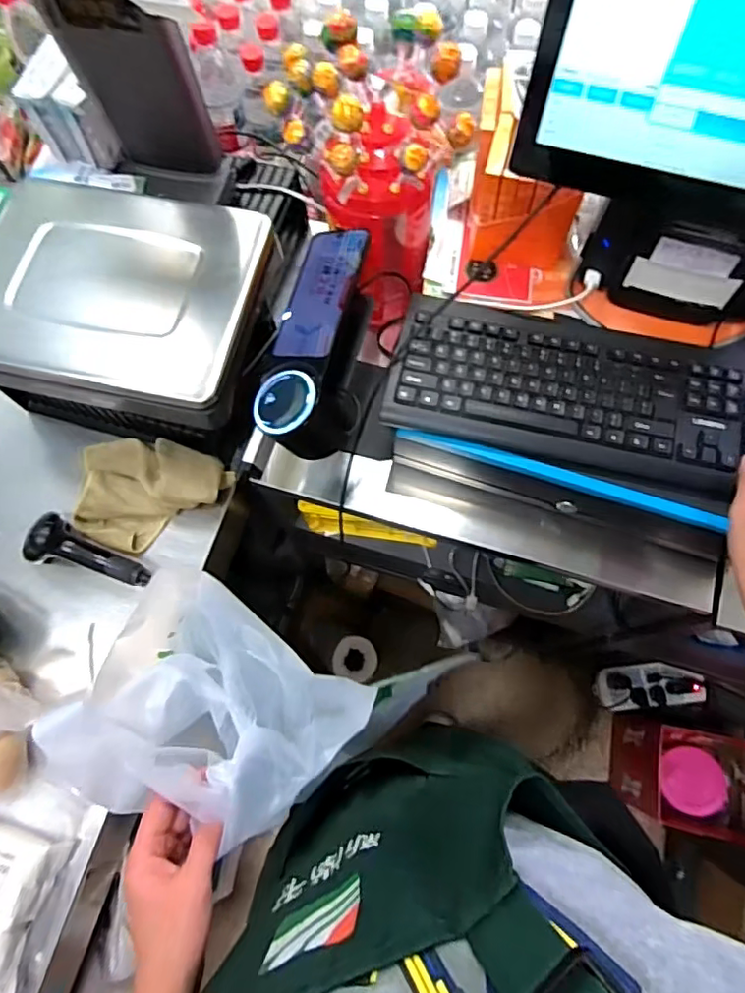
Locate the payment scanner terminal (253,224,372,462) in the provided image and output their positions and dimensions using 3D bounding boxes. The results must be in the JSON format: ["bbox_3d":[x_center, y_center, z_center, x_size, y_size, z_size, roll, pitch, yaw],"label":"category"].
[{"bbox_3d":[-0.058,-0.163,0.614,0.099,0.083,0.241,9,73,4],"label":"payment scanner terminal"}]

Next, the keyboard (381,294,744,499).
[{"bbox_3d":[0.248,-0.109,0.604,0.452,0.028,0.174,8,72,4],"label":"keyboard"}]

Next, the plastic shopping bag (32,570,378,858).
[{"bbox_3d":[-0.143,0.178,0.445,0.217,0.095,0.189,30,75,10],"label":"plastic shopping bag"}]

